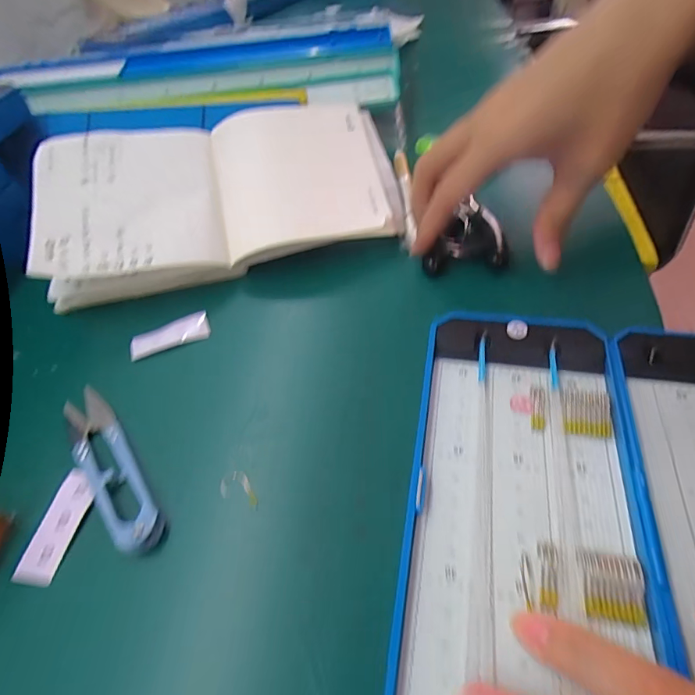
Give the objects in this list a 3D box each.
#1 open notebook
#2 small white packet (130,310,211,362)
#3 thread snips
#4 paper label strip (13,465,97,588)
[{"bbox_3d":[-0.090,-0.114,0.318,0.241,0.026,0.140,-15,66,-13],"label":"open notebook"},{"bbox_3d":[-0.109,-0.007,0.269,0.047,0.004,0.021,-21,55,-16],"label":"small white packet"},{"bbox_3d":[-0.117,0.054,0.209,0.024,0.010,0.105,-33,54,-21],"label":"thread snips"},{"bbox_3d":[-0.130,0.080,0.197,0.017,0.004,0.048,11,57,-2],"label":"paper label strip"}]

